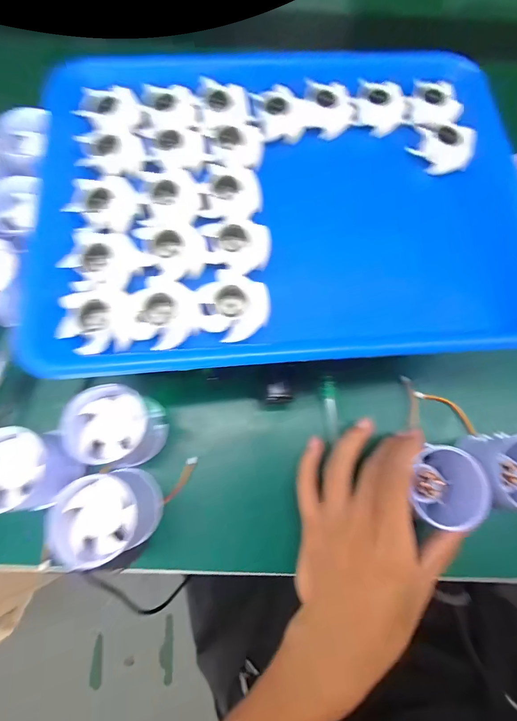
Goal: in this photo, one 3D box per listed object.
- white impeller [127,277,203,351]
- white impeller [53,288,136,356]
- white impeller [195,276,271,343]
[{"bbox_3d":[-0.062,-0.032,0.215,0.046,0.017,0.047,1,73,-2],"label":"white impeller"},{"bbox_3d":[-0.102,-0.024,0.211,0.044,0.012,0.040,-6,73,-4],"label":"white impeller"},{"bbox_3d":[-0.015,-0.034,0.217,0.045,0.015,0.040,-10,74,-5],"label":"white impeller"}]

